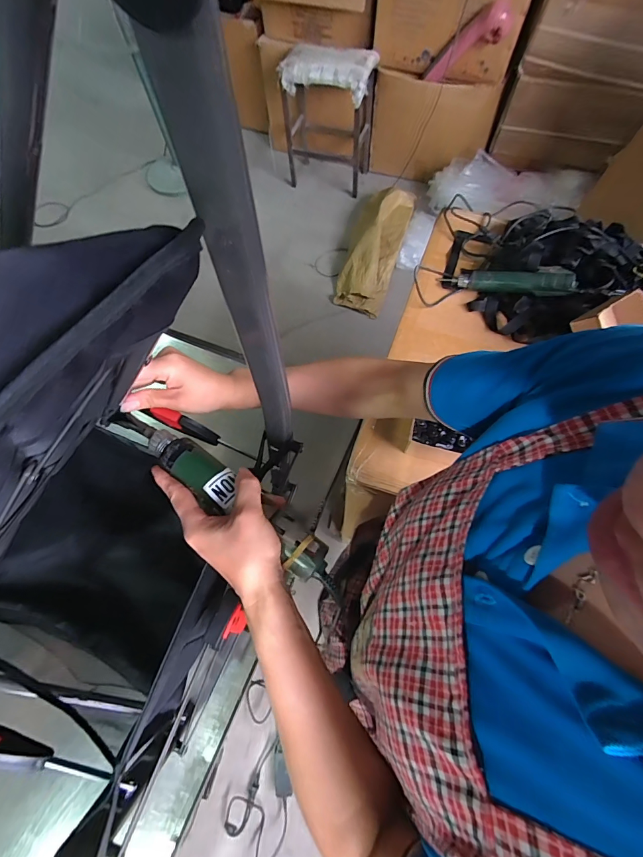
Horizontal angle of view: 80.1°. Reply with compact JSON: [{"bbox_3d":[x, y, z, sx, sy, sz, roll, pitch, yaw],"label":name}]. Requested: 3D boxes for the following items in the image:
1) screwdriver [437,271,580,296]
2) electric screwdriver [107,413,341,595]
[{"bbox_3d":[0.371,-0.298,0.774,0.252,0.034,0.046,10,66,22],"label":"screwdriver"},{"bbox_3d":[-0.095,0.059,0.368,0.275,0.031,0.038,34,72,11],"label":"electric screwdriver"}]

